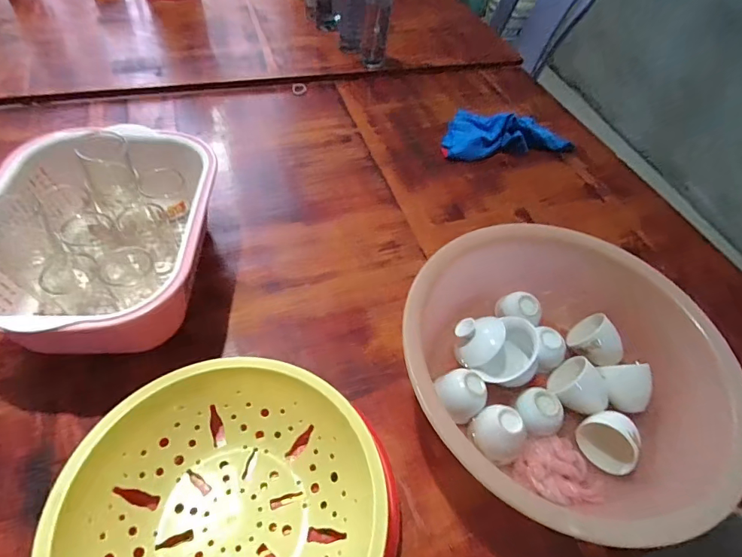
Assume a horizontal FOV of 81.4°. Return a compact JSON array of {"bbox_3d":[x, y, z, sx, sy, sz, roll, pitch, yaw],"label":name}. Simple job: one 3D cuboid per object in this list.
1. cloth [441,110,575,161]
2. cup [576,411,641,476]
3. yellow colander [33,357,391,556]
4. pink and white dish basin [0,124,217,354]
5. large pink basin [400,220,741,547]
[{"bbox_3d":[0.244,-0.286,0.811,0.239,0.044,0.139,-7,51,-4],"label":"cloth"},{"bbox_3d":[0.248,0.171,0.450,0.047,0.062,0.057,-7,46,-44],"label":"cup"},{"bbox_3d":[-0.115,0.194,0.361,0.244,0.088,0.234,14,52,13],"label":"yellow colander"},{"bbox_3d":[-0.298,-0.042,0.490,0.218,0.144,0.272,-2,51,0],"label":"pink and white dish basin"},{"bbox_3d":[0.195,0.092,0.445,0.310,0.103,0.280,-13,52,-9],"label":"large pink basin"}]

